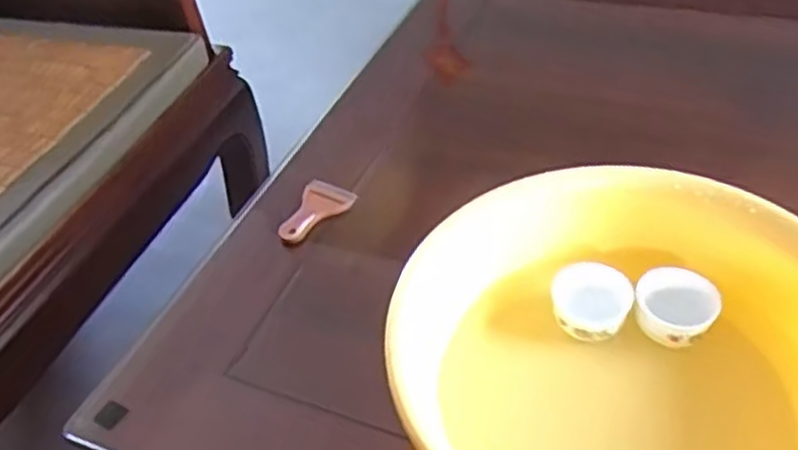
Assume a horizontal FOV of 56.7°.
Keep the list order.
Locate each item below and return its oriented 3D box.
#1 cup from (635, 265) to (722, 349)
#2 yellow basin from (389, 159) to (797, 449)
[{"bbox_3d":[0.193,0.056,0.520,0.046,0.027,0.052,-36,51,-26],"label":"cup"},{"bbox_3d":[0.145,0.088,0.481,0.287,0.092,0.275,-4,44,4],"label":"yellow basin"}]

